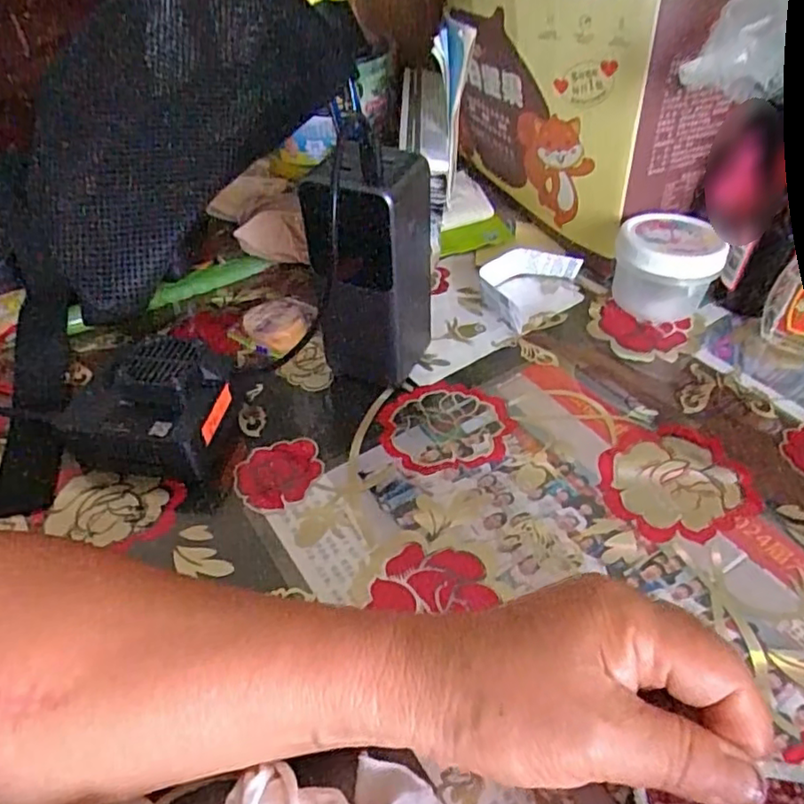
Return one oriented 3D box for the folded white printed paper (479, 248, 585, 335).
[{"bbox_3d":[0.092,-0.084,0.440,0.082,0.028,0.047,-29,50,-24],"label":"folded white printed paper"}]

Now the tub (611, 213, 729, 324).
[{"bbox_3d":[0.175,-0.091,0.421,0.062,0.053,0.059,3,45,5],"label":"tub"}]

